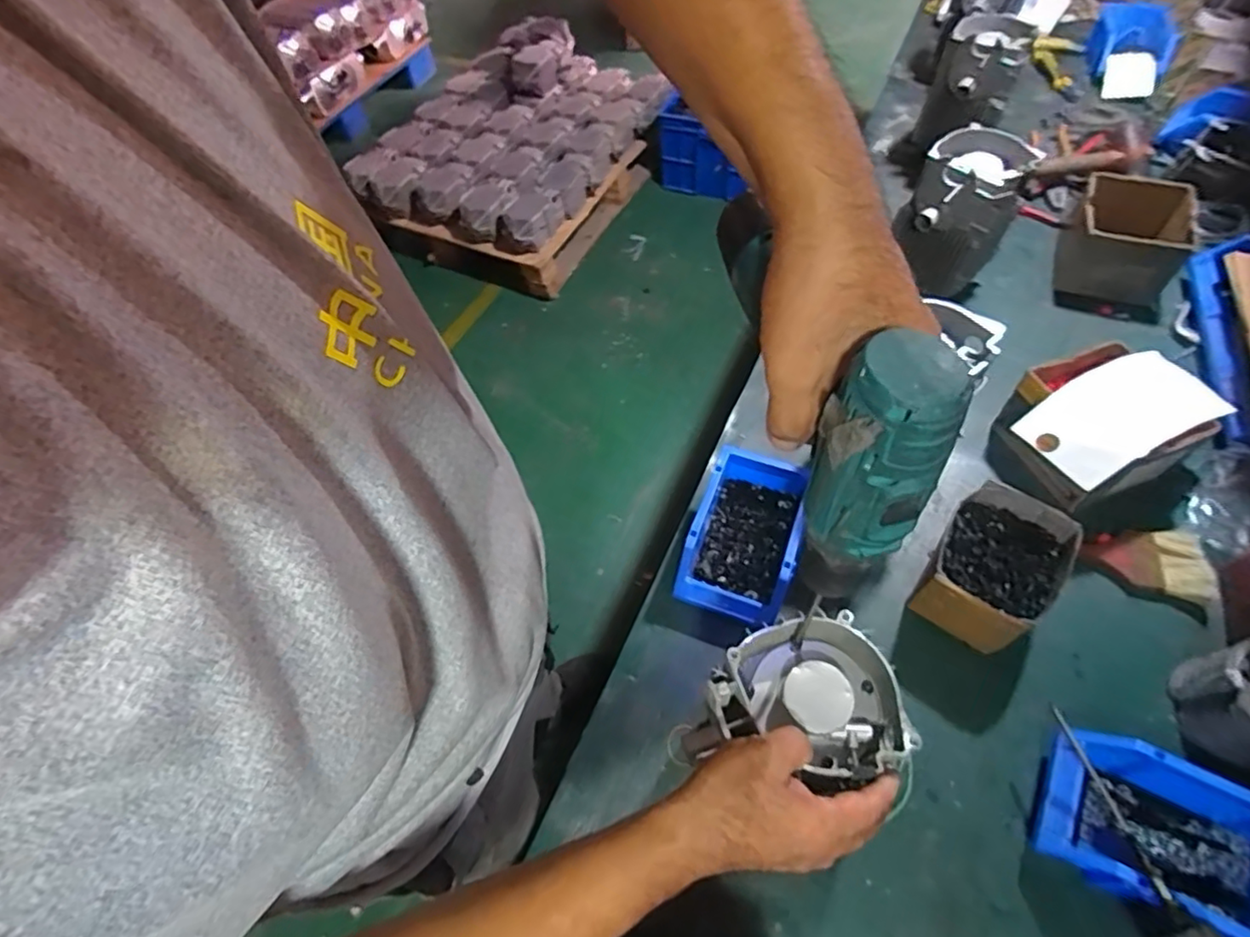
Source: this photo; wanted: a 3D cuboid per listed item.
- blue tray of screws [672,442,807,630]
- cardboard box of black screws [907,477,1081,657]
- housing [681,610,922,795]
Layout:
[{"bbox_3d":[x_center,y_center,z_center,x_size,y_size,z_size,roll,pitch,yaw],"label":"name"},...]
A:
[{"bbox_3d":[0.136,0.075,0.699,0.117,0.078,0.184,15,60,14],"label":"blue tray of screws"},{"bbox_3d":[0.389,0.106,0.655,0.114,0.087,0.153,34,66,23],"label":"cardboard box of black screws"},{"bbox_3d":[0.136,0.173,0.467,0.140,0.048,0.125,16,60,14],"label":"housing"}]

